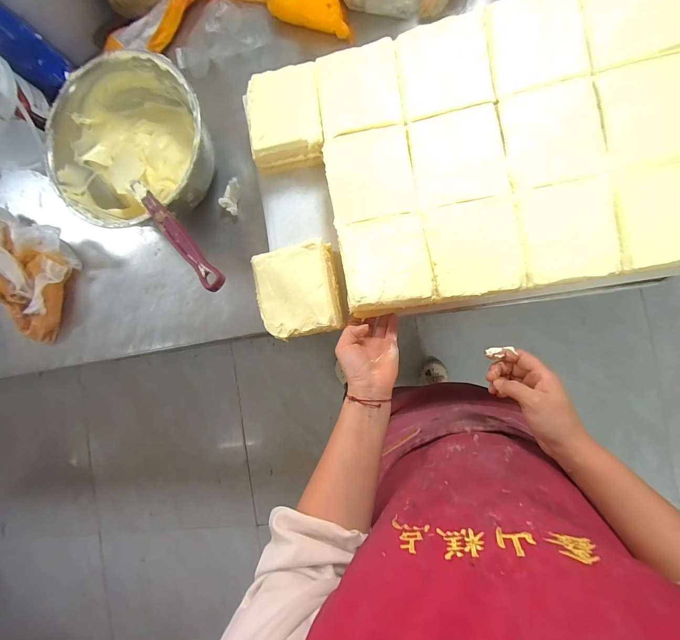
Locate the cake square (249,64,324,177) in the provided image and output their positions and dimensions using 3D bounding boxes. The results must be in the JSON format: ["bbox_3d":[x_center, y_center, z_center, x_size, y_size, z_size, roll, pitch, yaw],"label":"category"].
[{"bbox_3d":[-0.082,-0.301,0.496,0.112,0.045,0.128,-5,89,9],"label":"cake square"}]

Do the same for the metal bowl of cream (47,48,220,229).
[{"bbox_3d":[-0.325,-0.276,0.551,0.252,0.112,0.247,0,90,9],"label":"metal bowl of cream"}]

